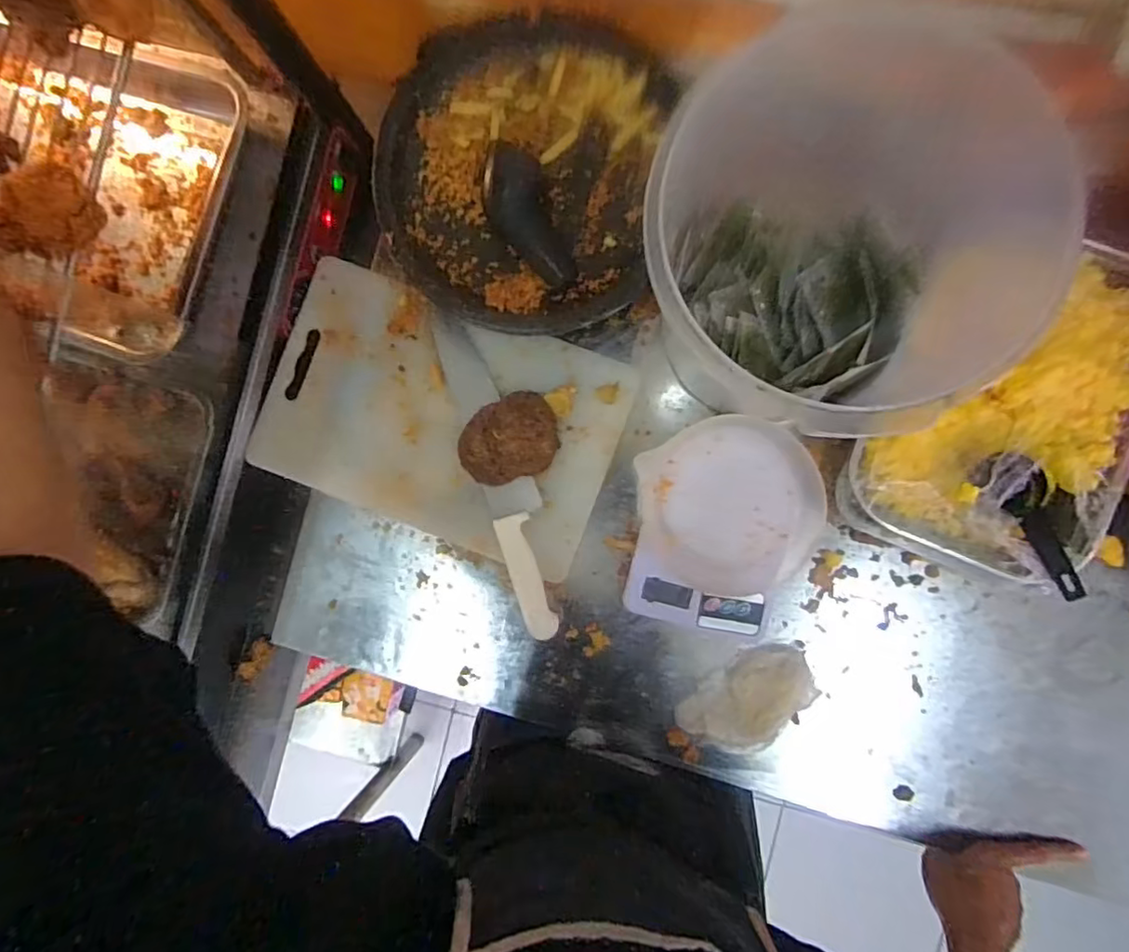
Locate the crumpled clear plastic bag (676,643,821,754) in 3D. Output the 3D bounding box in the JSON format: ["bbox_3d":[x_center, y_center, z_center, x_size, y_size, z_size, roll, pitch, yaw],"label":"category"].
[{"bbox_3d":[0.182,0.220,0.587,0.130,0.029,0.083,-39,86,3],"label":"crumpled clear plastic bag"}]

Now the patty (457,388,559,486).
[{"bbox_3d":[-0.055,-0.036,0.590,0.095,0.032,0.078,-19,87,5],"label":"patty"}]

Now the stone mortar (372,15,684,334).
[{"bbox_3d":[-0.041,-0.286,0.578,0.255,0.059,0.286,10,90,6],"label":"stone mortar"}]

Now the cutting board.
[{"bbox_3d":[-0.127,-0.059,0.612,0.348,0.017,0.224,21,91,6],"label":"cutting board"}]

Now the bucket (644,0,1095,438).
[{"bbox_3d":[0.179,-0.173,0.452,0.231,0.190,0.253,0,89,5],"label":"bucket"}]

